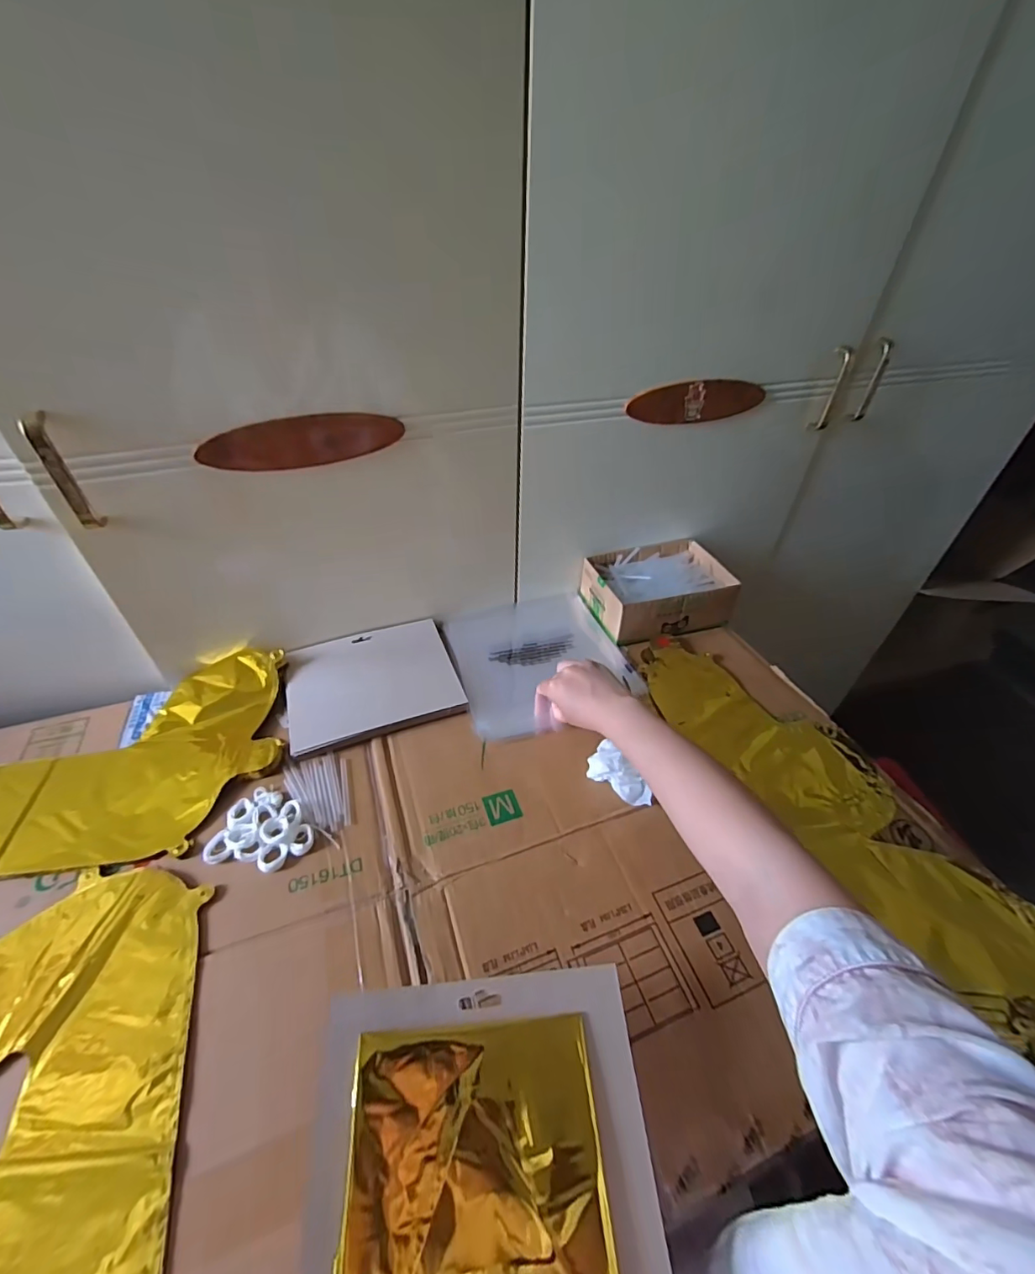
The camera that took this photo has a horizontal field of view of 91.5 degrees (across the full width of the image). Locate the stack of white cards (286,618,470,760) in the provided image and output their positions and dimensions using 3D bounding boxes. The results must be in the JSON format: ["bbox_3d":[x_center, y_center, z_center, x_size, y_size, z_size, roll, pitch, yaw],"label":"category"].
[{"bbox_3d":[-0.174,0.050,0.614,0.196,0.013,0.162,-13,46,-16],"label":"stack of white cards"}]

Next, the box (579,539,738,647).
[{"bbox_3d":[0.201,-0.070,0.725,0.187,0.062,0.136,-12,46,-15],"label":"box"}]

